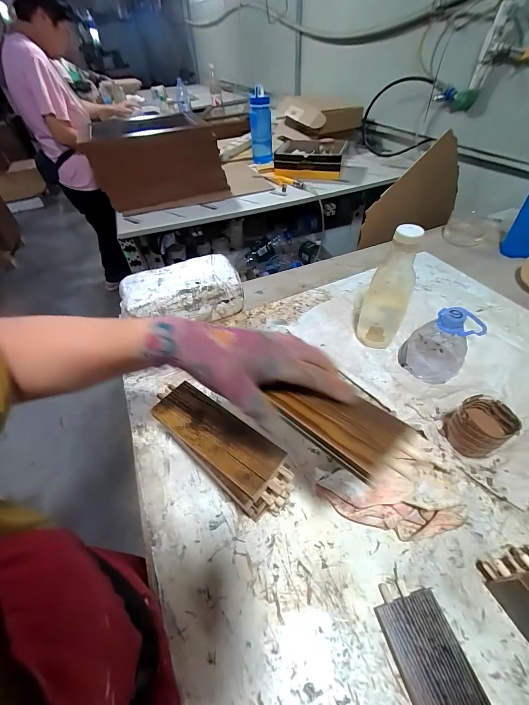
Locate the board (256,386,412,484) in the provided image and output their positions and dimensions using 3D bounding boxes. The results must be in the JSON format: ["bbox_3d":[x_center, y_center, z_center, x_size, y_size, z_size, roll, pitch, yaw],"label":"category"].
[{"bbox_3d":[0.061,0.053,0.256,0.065,0.010,0.115,-37,53,-26],"label":"board"}]

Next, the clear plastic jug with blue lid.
[{"bbox_3d":[0.297,-0.024,0.496,0.097,0.123,0.091,-2,48,2],"label":"clear plastic jug with blue lid"}]

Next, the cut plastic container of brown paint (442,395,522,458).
[{"bbox_3d":[0.304,0.102,0.414,0.067,0.061,0.070,-2,48,2],"label":"cut plastic container of brown paint"}]

